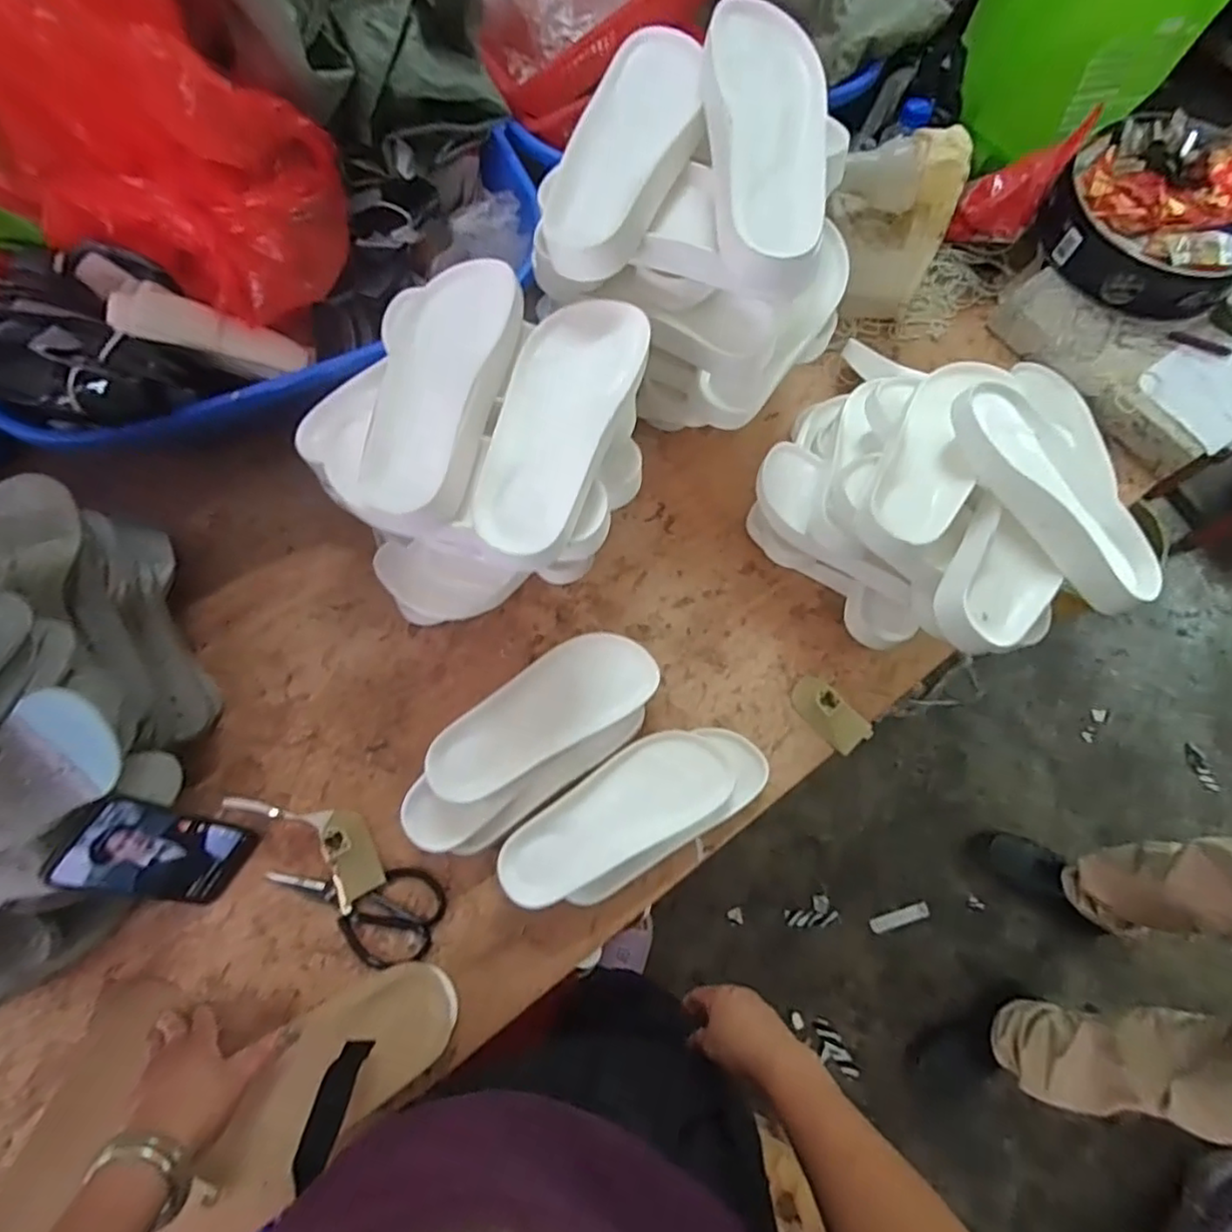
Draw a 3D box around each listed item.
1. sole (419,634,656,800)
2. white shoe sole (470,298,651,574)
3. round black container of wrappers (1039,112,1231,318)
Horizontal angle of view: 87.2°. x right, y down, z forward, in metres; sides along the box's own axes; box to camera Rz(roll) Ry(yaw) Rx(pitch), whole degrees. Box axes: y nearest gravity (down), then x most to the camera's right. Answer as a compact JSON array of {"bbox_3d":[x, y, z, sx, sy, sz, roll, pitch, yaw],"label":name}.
[{"bbox_3d":[-0.070,0.090,0.621,0.229,0.033,0.088,-30,75,-10],"label":"sole"},{"bbox_3d":[-0.049,-0.153,0.520,0.094,0.026,0.248,19,73,4],"label":"white shoe sole"},{"bbox_3d":[0.693,-0.512,0.824,0.248,0.076,0.249,0,72,-1],"label":"round black container of wrappers"}]

